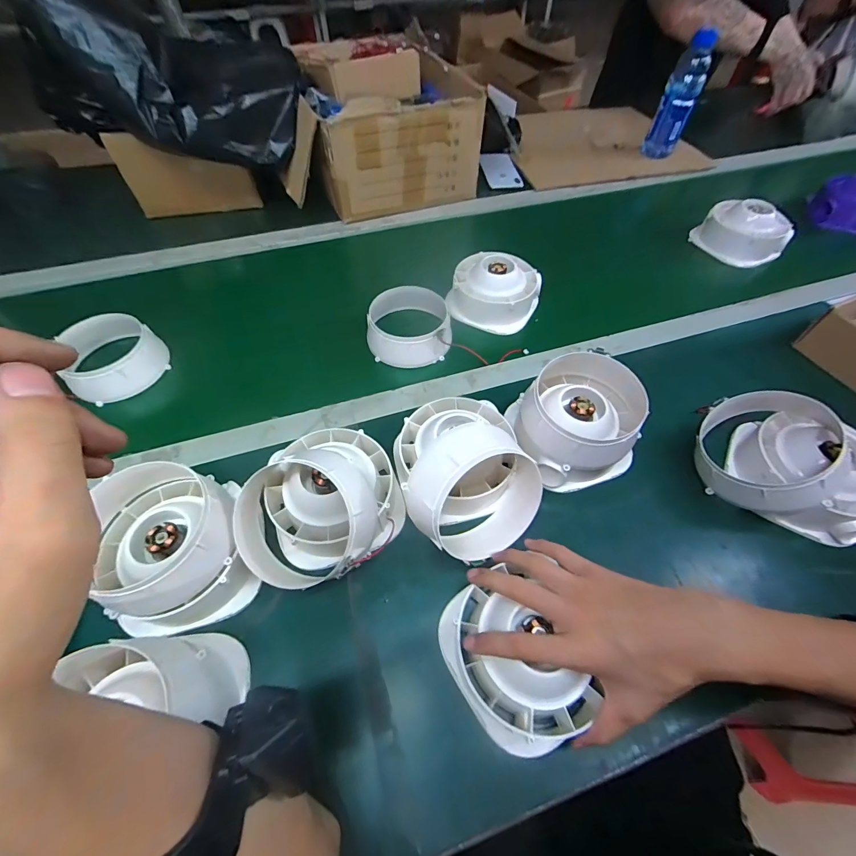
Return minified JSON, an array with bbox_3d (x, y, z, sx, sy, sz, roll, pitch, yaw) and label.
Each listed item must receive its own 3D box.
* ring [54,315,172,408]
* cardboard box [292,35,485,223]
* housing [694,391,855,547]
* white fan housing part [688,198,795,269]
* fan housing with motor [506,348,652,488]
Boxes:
[{"bbox_3d":[-0.443,-0.100,0.538,0.119,0.050,0.121,0,57,1],"label":"ring"},{"bbox_3d":[-0.085,-0.647,0.794,0.318,0.204,0.385,-17,59,-9],"label":"cardboard box"},{"bbox_3d":[0.395,0.040,0.424,0.177,0.097,0.134,32,63,19],"label":"housing"},{"bbox_3d":[0.588,-0.367,0.721,0.101,0.076,0.149,-33,63,-18],"label":"white fan housing part"},{"bbox_3d":[0.173,-0.013,0.448,0.126,0.095,0.131,0,57,1],"label":"fan housing with motor"}]

